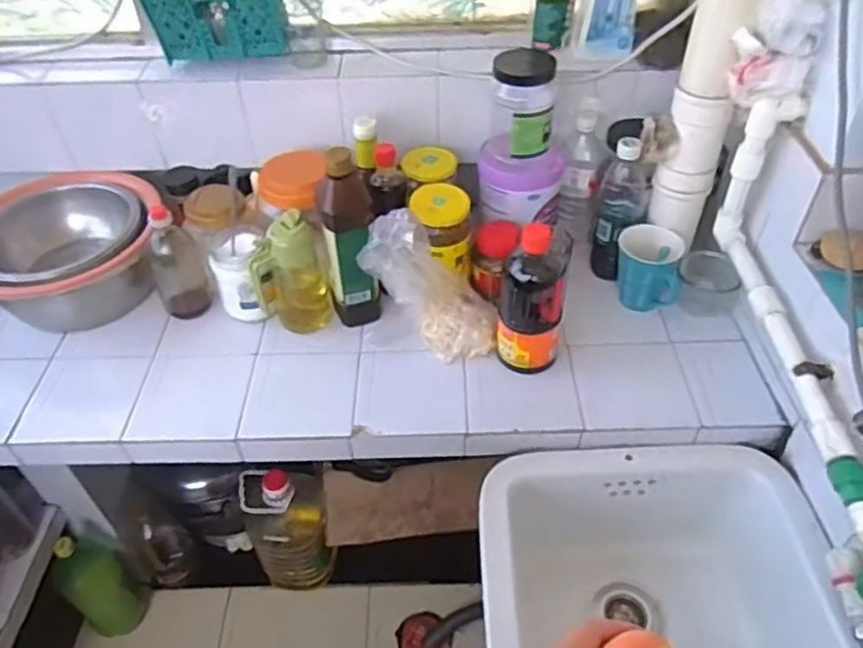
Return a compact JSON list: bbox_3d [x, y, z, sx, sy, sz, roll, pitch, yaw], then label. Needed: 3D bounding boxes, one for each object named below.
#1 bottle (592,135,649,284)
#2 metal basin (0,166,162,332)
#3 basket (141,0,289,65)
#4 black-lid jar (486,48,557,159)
[{"bbox_3d":[0.284,-0.173,0.997,0.068,0.213,0.073,11,46,12],"label":"bottle"},{"bbox_3d":[-0.561,-0.113,1.045,0.270,0.157,0.270,-1,45,1],"label":"metal basin"},{"bbox_3d":[-0.303,-0.456,0.930,0.186,0.166,0.070,-2,45,0],"label":"basket"},{"bbox_3d":[0.128,-0.311,0.942,0.090,0.120,0.102,3,45,5],"label":"black-lid jar"}]

